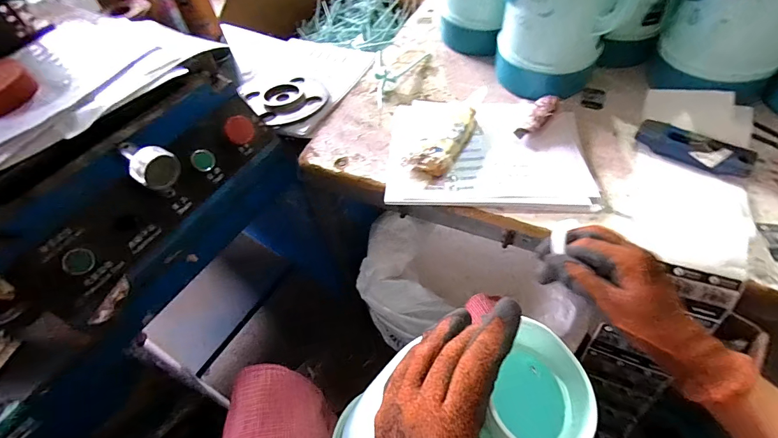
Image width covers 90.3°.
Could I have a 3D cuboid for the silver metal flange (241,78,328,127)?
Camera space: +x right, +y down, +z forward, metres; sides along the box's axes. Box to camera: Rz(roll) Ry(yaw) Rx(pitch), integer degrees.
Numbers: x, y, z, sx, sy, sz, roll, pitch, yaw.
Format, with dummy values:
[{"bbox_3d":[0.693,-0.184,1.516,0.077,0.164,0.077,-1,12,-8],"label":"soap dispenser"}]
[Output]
[{"bbox_3d":[-0.171,-0.206,0.660,0.125,0.017,0.125,-3,52,4],"label":"silver metal flange"}]

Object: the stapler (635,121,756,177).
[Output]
[{"bbox_3d":[0.400,-0.091,0.513,0.131,0.025,0.048,34,62,28],"label":"stapler"}]

